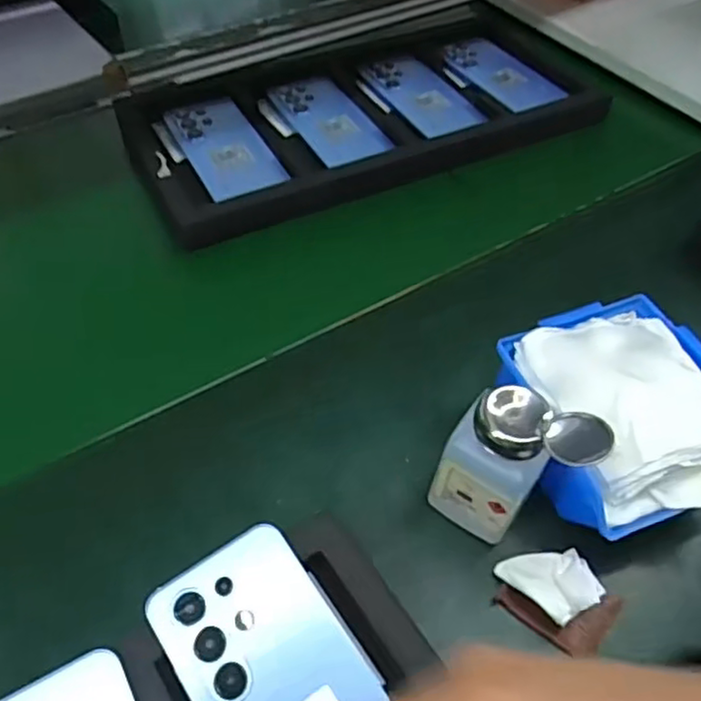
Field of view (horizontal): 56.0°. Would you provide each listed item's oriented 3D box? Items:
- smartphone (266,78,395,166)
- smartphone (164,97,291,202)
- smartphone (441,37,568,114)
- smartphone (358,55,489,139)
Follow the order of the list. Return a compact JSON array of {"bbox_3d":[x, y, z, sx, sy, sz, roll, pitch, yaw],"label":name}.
[{"bbox_3d":[-0.023,-0.247,0.694,0.079,0.005,0.167,-19,53,-17],"label":"smartphone"},{"bbox_3d":[-0.126,-0.204,0.655,0.077,0.005,0.161,-20,53,-18],"label":"smartphone"},{"bbox_3d":[0.176,-0.325,0.772,0.084,0.009,0.172,-20,55,-18],"label":"smartphone"},{"bbox_3d":[0.076,-0.288,0.734,0.074,0.004,0.165,-20,53,-17],"label":"smartphone"}]

